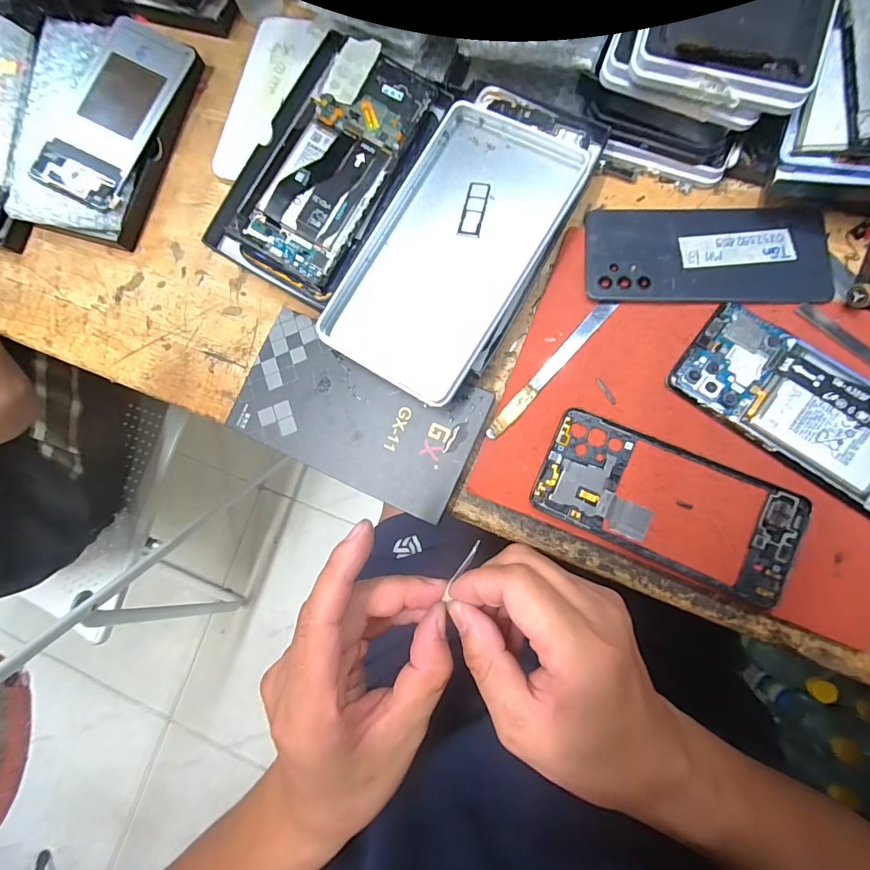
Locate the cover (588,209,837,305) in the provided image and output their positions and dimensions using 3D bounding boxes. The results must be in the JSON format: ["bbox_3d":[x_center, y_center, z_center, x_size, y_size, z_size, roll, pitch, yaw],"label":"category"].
[{"bbox_3d":[0.181,-0.122,0.288,0.151,0.010,0.069,4,85,8],"label":"cover"}]

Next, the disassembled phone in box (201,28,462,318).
[{"bbox_3d":[-0.072,-0.180,0.299,0.092,0.042,0.168,30,88,9],"label":"disassembled phone in box"}]

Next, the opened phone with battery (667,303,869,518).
[{"bbox_3d":[0.231,-0.018,0.264,0.151,0.011,0.072,36,89,9],"label":"opened phone with battery"}]

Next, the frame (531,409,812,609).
[{"bbox_3d":[0.146,0.044,0.271,0.157,0.005,0.072,24,87,9],"label":"frame"}]

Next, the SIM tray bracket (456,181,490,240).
[{"bbox_3d":[0.026,-0.147,0.276,0.015,0.004,0.038,13,86,8],"label":"SIM tray bracket"}]

